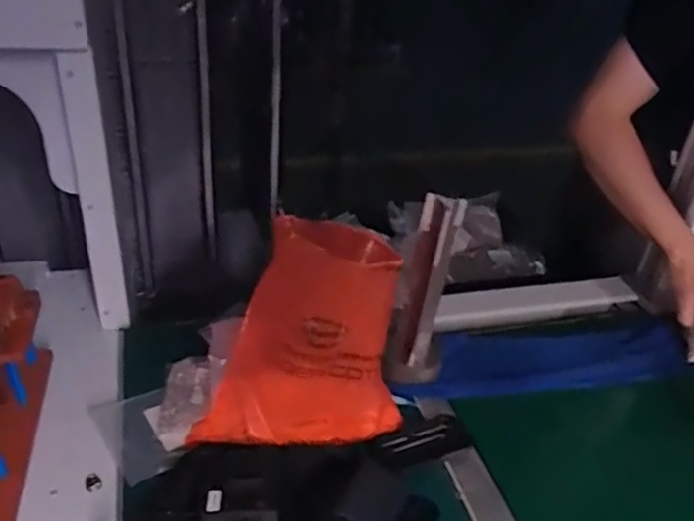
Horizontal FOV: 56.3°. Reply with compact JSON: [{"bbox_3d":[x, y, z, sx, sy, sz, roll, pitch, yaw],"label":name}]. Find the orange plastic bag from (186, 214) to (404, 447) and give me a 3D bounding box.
[{"bbox_3d":[-0.044,0.075,0.732,0.218,0.240,0.184,9,33,4],"label":"orange plastic bag"}]

